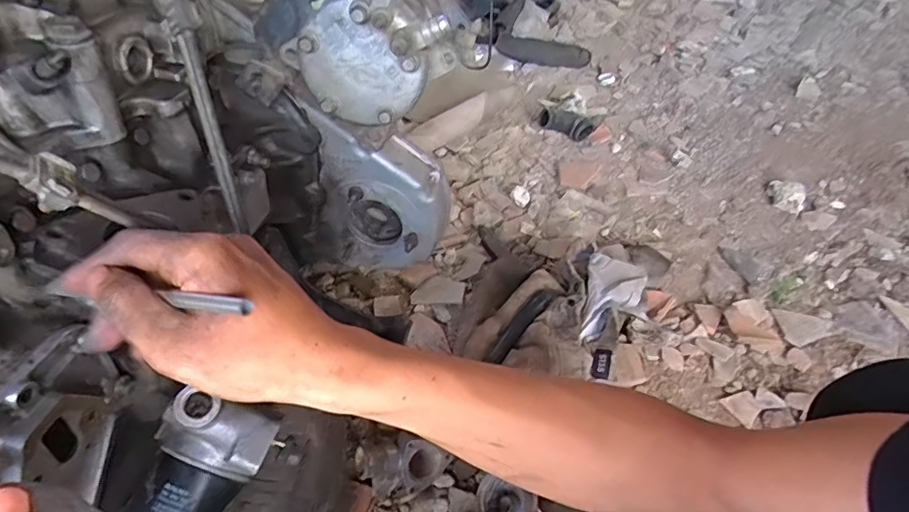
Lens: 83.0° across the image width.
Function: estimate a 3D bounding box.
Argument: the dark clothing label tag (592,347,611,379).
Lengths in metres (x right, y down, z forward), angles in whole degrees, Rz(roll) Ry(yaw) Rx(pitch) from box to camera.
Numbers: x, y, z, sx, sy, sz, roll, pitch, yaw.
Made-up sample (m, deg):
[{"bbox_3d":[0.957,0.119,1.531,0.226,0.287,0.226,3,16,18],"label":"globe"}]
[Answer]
[{"bbox_3d":[0.216,0.154,0.747,0.023,0.011,0.044,14,52,13],"label":"dark clothing label tag"}]

